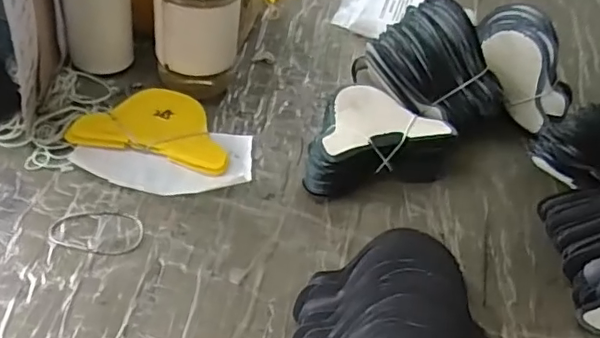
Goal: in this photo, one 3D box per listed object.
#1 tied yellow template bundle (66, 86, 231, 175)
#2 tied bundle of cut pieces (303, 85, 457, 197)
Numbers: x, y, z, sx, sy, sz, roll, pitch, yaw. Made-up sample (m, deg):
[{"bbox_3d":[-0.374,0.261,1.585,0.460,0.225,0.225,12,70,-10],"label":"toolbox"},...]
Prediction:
[{"bbox_3d":[-0.132,-0.044,0.536,0.139,0.016,0.091,13,46,0],"label":"tied yellow template bundle"},{"bbox_3d":[0.067,-0.030,0.540,0.146,0.053,0.093,-12,49,-22],"label":"tied bundle of cut pieces"}]

